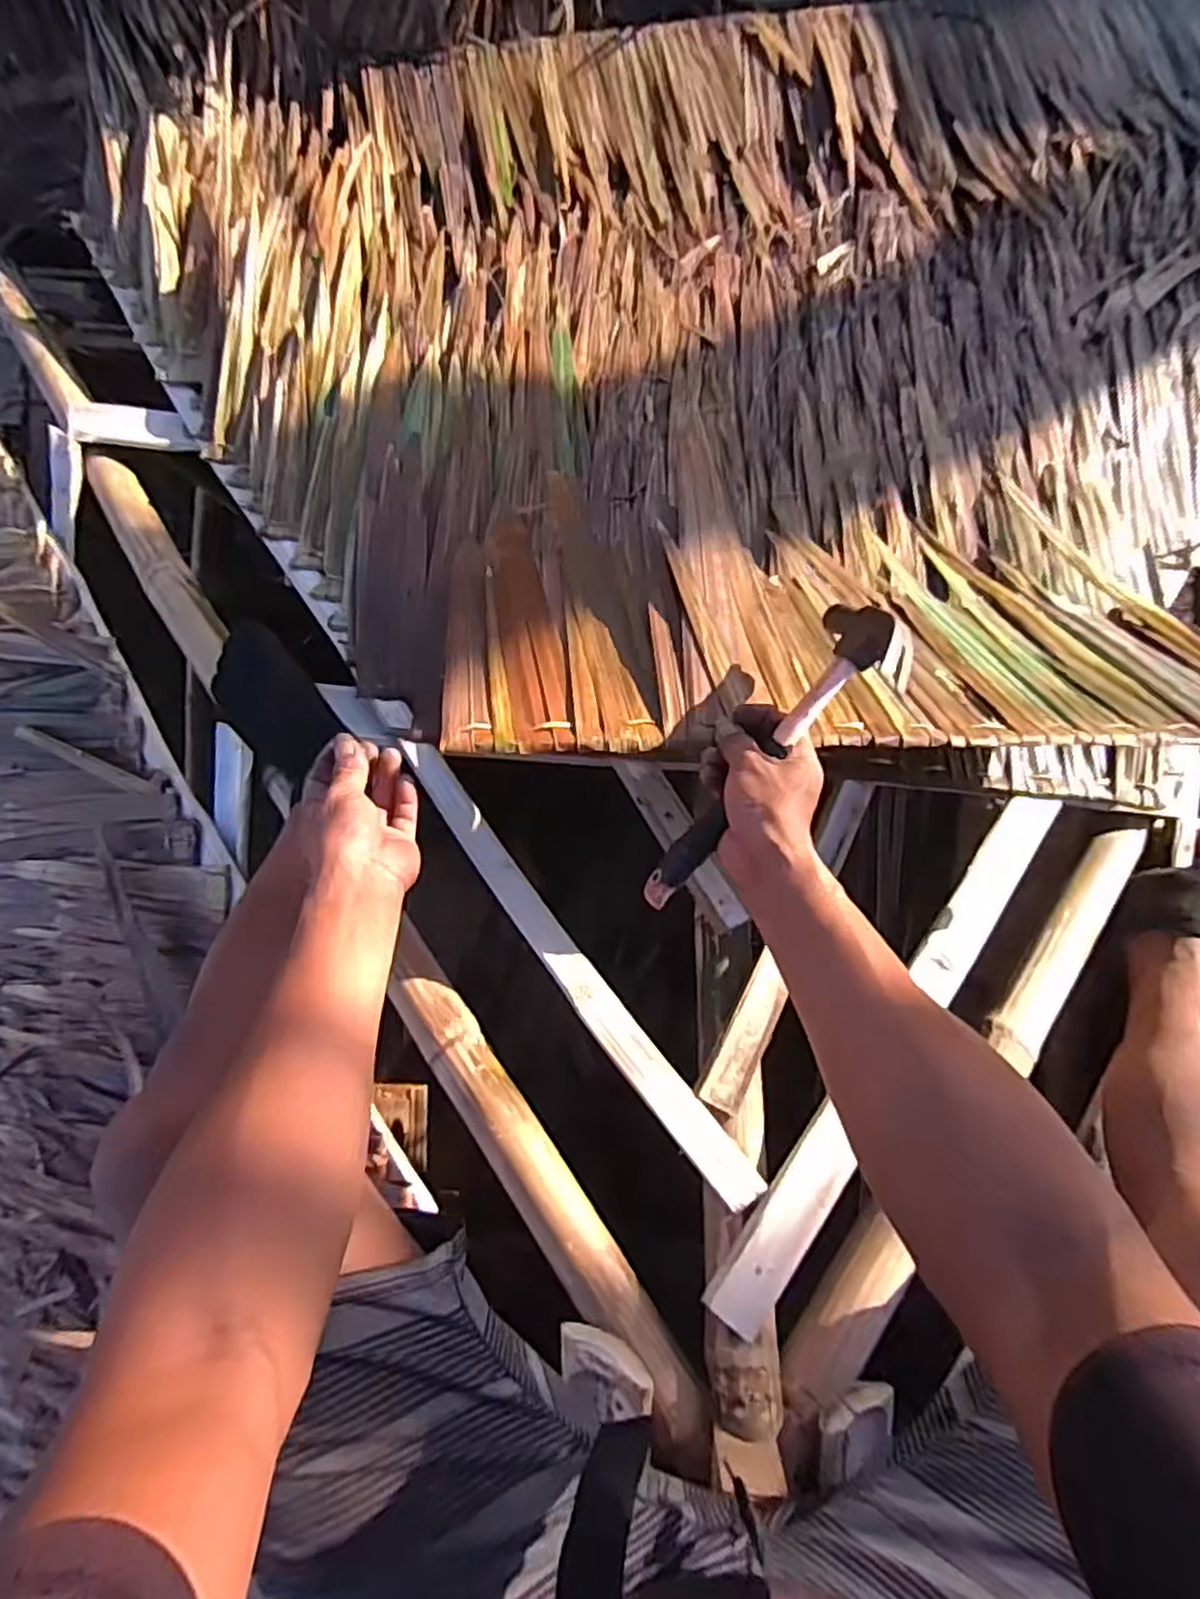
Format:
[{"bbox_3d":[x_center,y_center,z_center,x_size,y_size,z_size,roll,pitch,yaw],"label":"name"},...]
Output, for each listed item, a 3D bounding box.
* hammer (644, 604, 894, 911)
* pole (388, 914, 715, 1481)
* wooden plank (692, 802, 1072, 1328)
[{"bbox_3d":[0.116,-0.028,0.522,0.048,0.103,0.255,39,94,-1],"label":"hammer"},{"bbox_3d":[-0.058,0.300,0.591,0.051,0.044,0.455,-41,67,1],"label":"pole"},{"bbox_3d":[0.271,0.186,0.630,0.045,0.034,0.556,46,64,-2],"label":"wooden plank"}]

